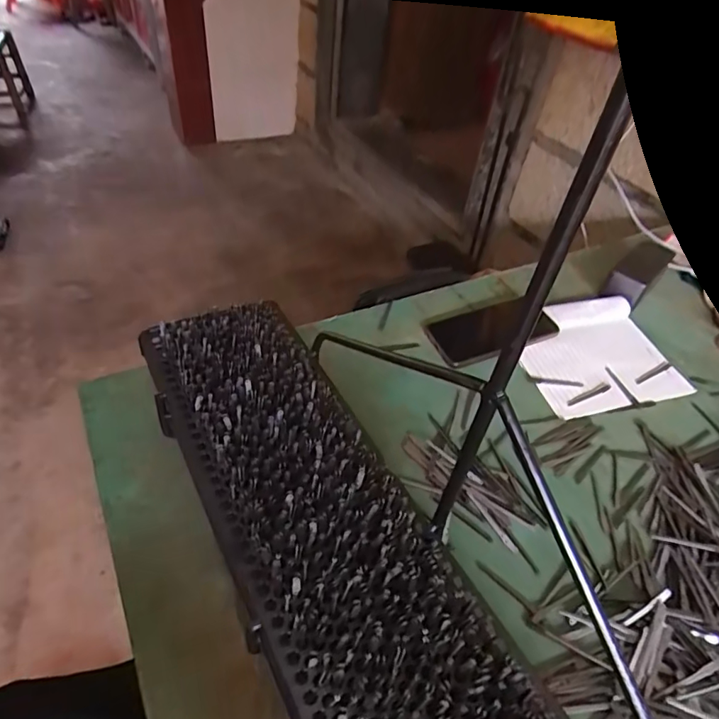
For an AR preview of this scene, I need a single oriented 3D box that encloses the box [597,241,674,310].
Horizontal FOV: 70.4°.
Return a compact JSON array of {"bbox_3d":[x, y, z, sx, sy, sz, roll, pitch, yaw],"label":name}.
[{"bbox_3d":[0.409,-0.126,0.747,0.050,0.045,0.149,35,51,24],"label":"box"}]

